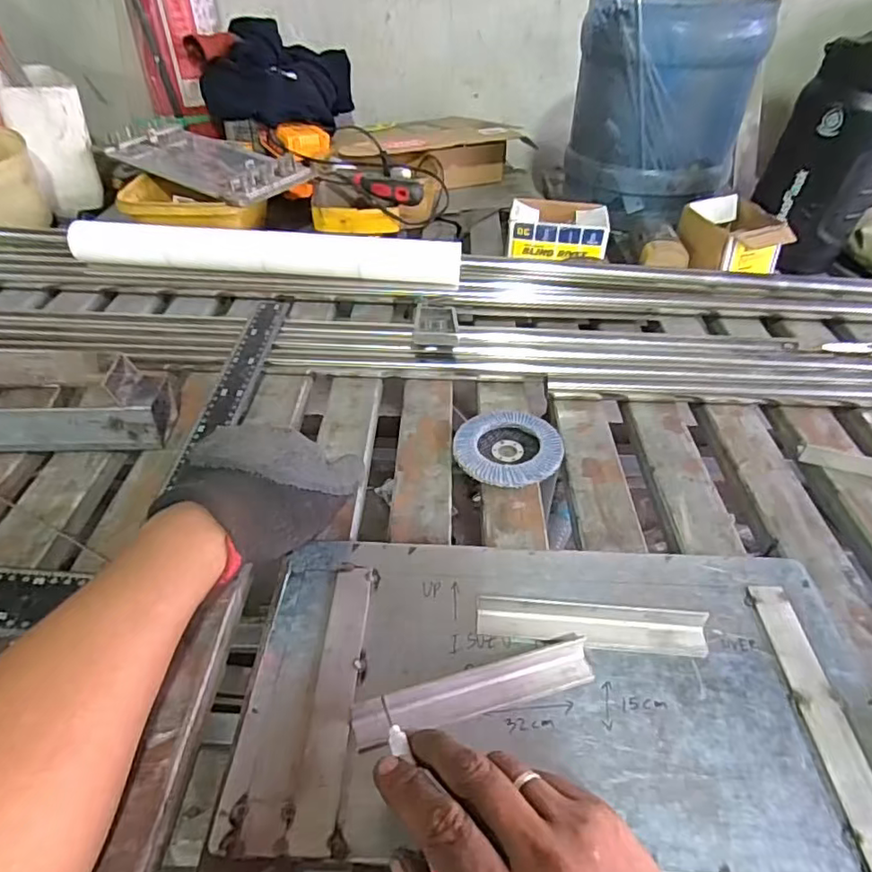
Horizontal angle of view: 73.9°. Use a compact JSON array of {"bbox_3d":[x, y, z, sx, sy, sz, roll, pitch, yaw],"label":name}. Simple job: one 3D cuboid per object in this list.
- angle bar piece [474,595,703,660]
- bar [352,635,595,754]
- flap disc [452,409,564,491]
[{"bbox_3d":[0.104,0.126,0.386,0.149,0.016,0.023,5,41,3],"label":"angle bar piece"},{"bbox_3d":[0.024,0.152,0.353,0.148,0.021,0.031,-11,43,-14],"label":"bar"},{"bbox_3d":[0.066,0.012,0.526,0.095,0.015,0.087,1,41,-1],"label":"flap disc"}]

